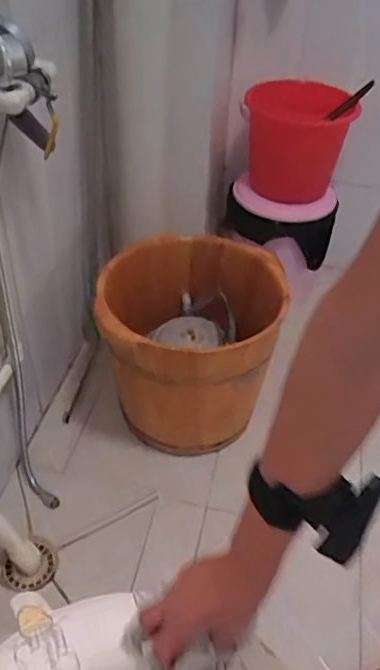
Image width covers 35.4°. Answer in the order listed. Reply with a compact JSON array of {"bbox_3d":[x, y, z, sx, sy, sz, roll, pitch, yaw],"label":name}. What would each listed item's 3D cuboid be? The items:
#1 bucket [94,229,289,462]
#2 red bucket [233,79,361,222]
[{"bbox_3d":[-0.002,0.029,1.249,0.344,0.357,0.394,9,41,7],"label":"bucket"},{"bbox_3d":[0.257,-0.480,1.505,0.264,0.266,0.271,5,41,2],"label":"red bucket"}]

